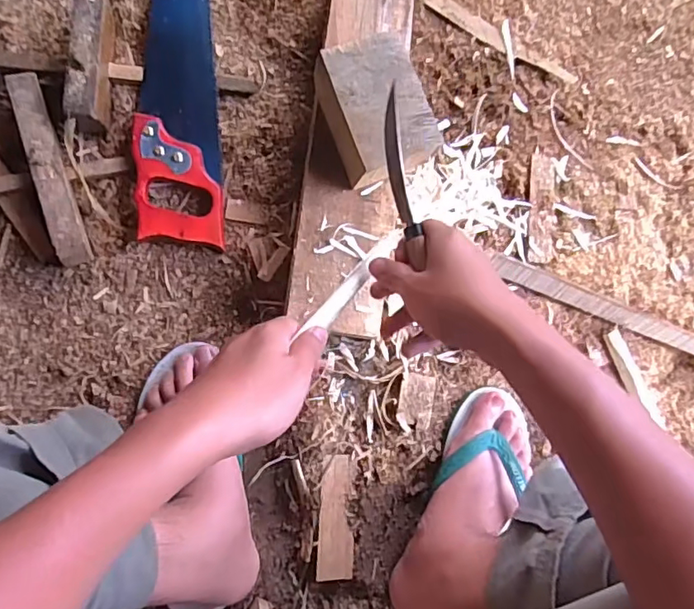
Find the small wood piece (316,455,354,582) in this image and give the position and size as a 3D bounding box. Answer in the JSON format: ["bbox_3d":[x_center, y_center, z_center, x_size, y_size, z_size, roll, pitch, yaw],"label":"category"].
[{"bbox_3d":[-0.010,0.225,0.581,0.037,0.014,0.122,4,83,-6],"label":"small wood piece"}]

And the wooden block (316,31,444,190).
[{"bbox_3d":[0.028,-0.188,0.540,0.091,0.059,0.123,-21,86,-8],"label":"wooden block"}]

